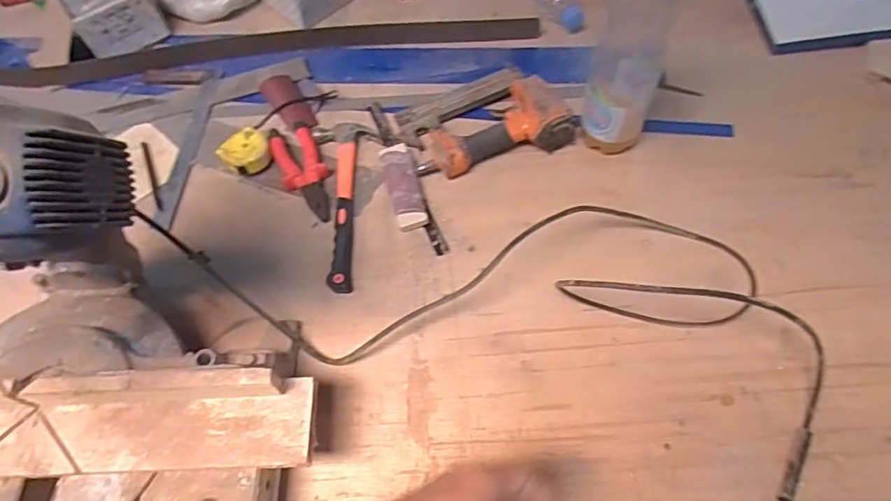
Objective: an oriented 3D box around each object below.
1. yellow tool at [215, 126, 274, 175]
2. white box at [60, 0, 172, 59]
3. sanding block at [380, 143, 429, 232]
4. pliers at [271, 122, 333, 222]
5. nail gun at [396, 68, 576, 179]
[{"bbox_3d":[-0.290,-0.146,0.800,0.071,0.032,0.068,30,68,17],"label":"yellow tool"},{"bbox_3d":[-0.572,-0.415,0.927,0.132,0.087,0.152,-33,66,-13],"label":"white box"},{"bbox_3d":[-0.058,-0.091,0.761,0.042,0.031,0.136,-15,63,-5],"label":"sanding block"},{"bbox_3d":[-0.205,-0.120,0.784,0.066,0.028,0.173,-27,65,-11],"label":"pliers"},{"bbox_3d":[0.053,-0.195,0.795,0.231,0.059,0.154,-17,63,-6],"label":"nail gun"}]

